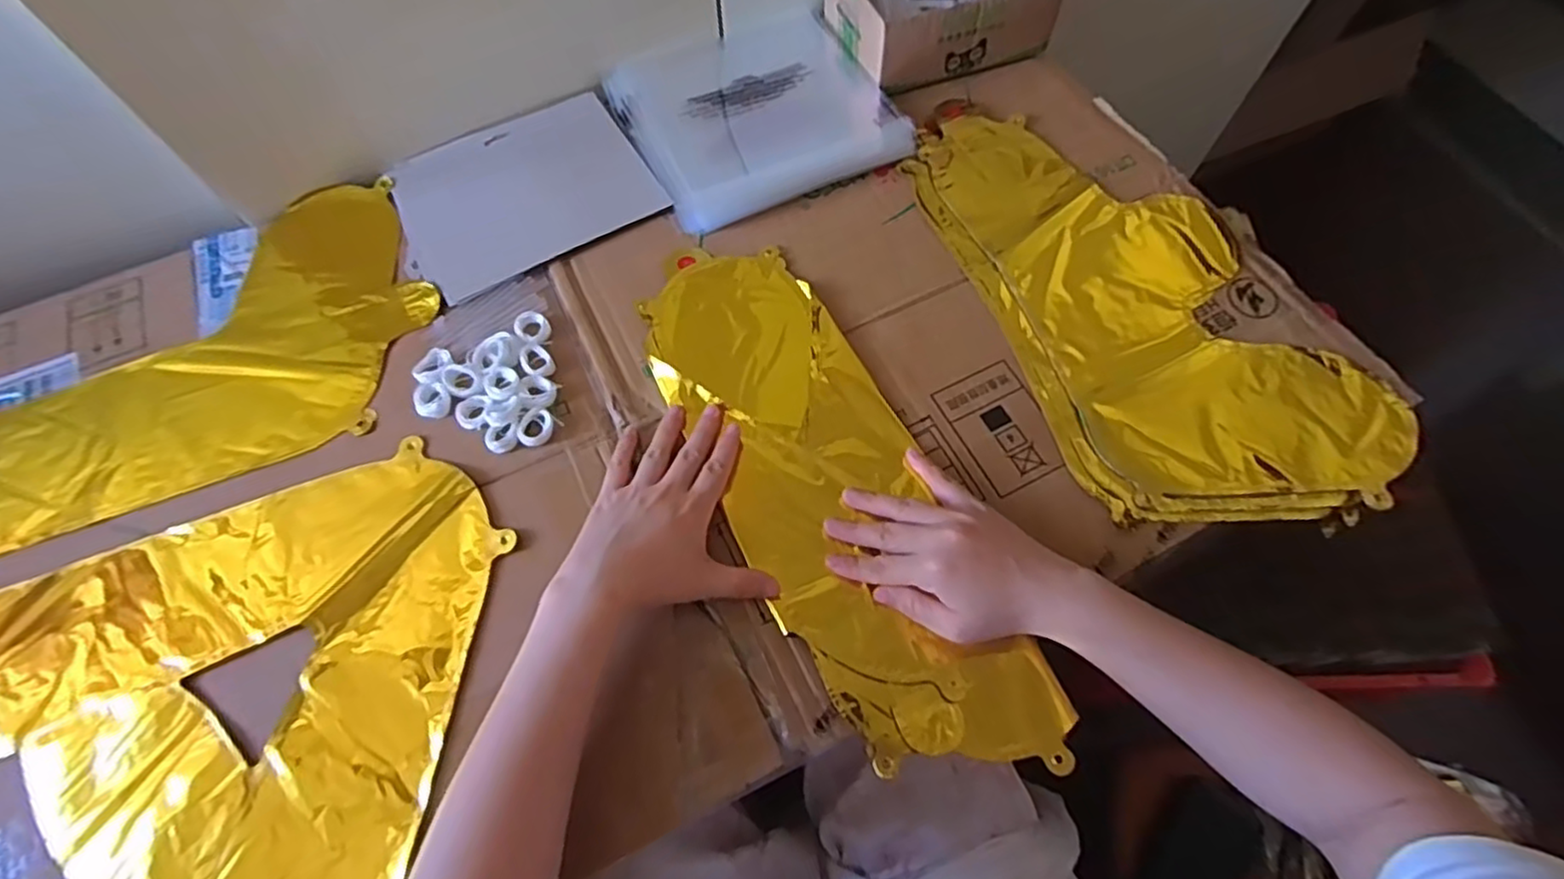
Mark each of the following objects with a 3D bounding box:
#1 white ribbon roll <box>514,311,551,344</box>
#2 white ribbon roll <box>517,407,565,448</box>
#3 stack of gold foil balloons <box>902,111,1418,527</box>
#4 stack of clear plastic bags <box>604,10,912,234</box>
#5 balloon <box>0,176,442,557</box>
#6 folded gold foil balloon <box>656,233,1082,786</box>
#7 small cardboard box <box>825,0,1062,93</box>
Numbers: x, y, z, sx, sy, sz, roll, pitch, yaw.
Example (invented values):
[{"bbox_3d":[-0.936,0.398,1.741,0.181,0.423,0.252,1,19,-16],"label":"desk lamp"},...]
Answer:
[{"bbox_3d":[-0.190,-0.084,0.521,0.024,0.007,0.029,-26,69,-12],"label":"white ribbon roll"},{"bbox_3d":[-0.173,-0.009,0.483,0.023,0.006,0.029,32,70,13],"label":"white ribbon roll"},{"bbox_3d":[0.275,-0.116,0.533,0.230,0.013,0.395,-17,67,-8],"label":"stack of gold foil balloons"},{"bbox_3d":[-0.024,-0.299,0.608,0.222,0.017,0.211,-24,69,-11],"label":"stack of clear plastic bags"},{"bbox_3d":[-0.460,-0.062,0.520,0.376,0.019,0.237,-19,68,-9],"label":"balloon"},{"bbox_3d":[0.031,0.026,0.476,0.133,0.015,0.414,-22,68,-10],"label":"folded gold foil balloon"},{"bbox_3d":[0.149,-0.419,0.648,0.190,0.062,0.147,-20,68,-9],"label":"small cardboard box"}]

